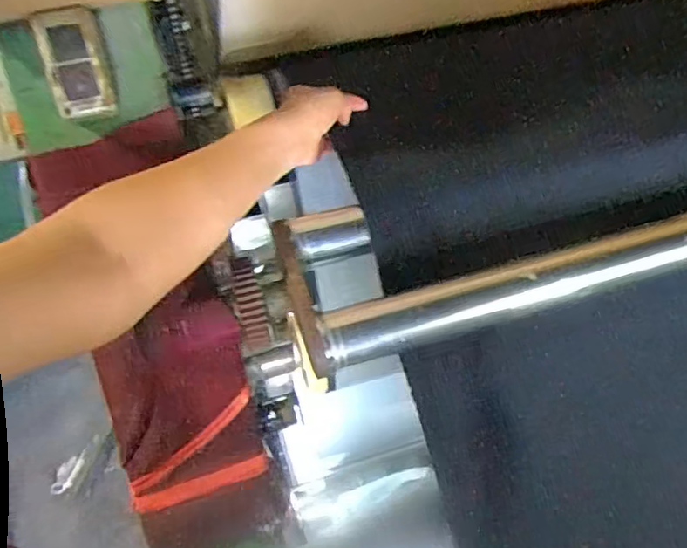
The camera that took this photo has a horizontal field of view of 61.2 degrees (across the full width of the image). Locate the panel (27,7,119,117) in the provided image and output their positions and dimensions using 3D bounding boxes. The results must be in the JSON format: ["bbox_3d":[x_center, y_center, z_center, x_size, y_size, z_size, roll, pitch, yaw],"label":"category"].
[{"bbox_3d":[-0.206,-0.161,0.446,0.042,0.077,0.016,-16,15,-11],"label":"panel"}]

